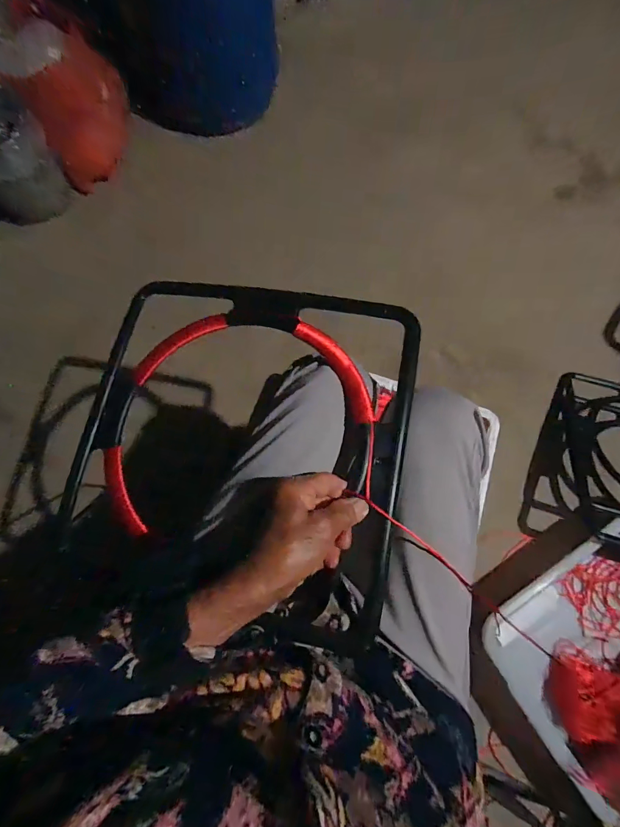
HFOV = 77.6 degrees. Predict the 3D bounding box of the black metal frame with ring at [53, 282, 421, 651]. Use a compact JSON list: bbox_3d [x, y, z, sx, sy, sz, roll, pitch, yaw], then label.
[{"bbox_3d":[-0.053,0.022,0.385,0.298,0.032,0.323,13,78,7],"label":"black metal frame with ring"}]

